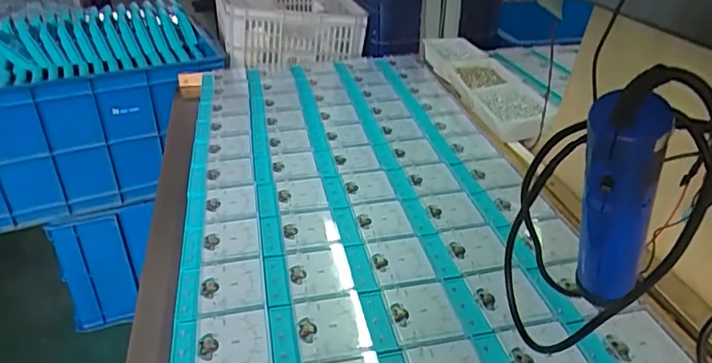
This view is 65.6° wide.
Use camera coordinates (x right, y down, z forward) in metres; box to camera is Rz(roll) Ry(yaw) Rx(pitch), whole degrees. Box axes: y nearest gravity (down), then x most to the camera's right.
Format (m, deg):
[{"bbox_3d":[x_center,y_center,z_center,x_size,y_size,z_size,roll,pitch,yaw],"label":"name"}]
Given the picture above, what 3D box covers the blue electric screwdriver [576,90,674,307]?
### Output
[{"bbox_3d":[0.161,0.024,0.340,0.044,0.202,0.035,19,55,32],"label":"blue electric screwdriver"}]

